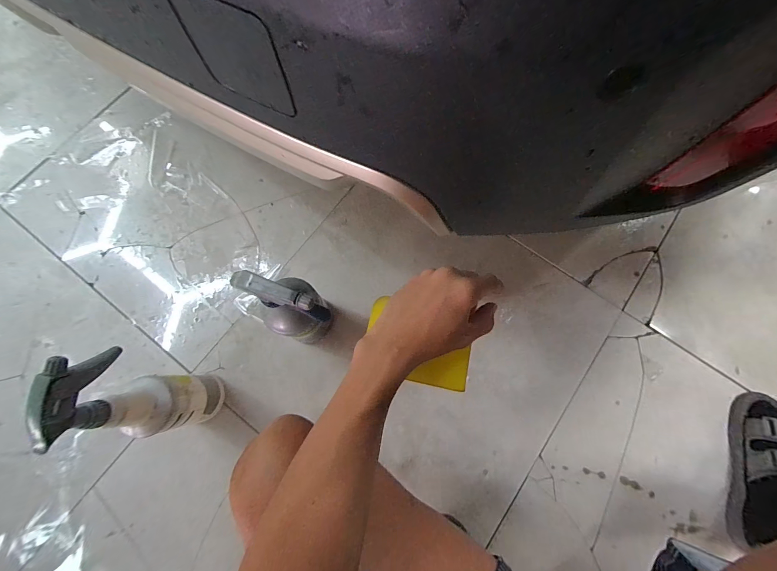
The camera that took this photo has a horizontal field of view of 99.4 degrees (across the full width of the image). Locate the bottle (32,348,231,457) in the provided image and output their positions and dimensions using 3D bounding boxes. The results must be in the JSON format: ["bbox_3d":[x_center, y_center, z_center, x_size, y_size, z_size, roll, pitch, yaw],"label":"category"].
[{"bbox_3d":[-0.345,0.161,0.481,0.068,0.341,0.099,-5,75,-1],"label":"bottle"}]

